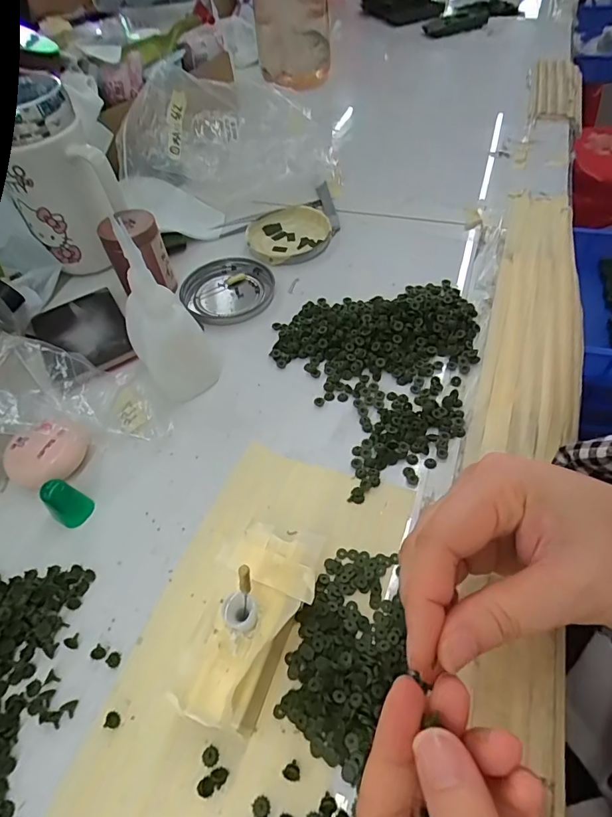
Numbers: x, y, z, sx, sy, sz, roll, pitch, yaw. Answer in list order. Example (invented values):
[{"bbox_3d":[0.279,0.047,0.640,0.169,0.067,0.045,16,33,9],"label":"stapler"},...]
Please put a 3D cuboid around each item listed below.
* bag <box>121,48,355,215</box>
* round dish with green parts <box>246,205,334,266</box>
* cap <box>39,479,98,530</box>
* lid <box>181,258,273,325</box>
[{"bbox_3d":[-0.070,-0.281,0.478,0.220,0.092,0.134,-1,52,4],"label":"bag"},{"bbox_3d":[-0.017,-0.166,0.437,0.077,0.009,0.079,-2,52,3],"label":"round dish with green parts"},{"bbox_3d":[-0.140,0.055,0.269,0.017,0.028,0.018,-2,52,3],"label":"cap"},{"bbox_3d":[-0.066,-0.103,0.400,0.076,0.011,0.075,-2,52,3],"label":"lid"}]

